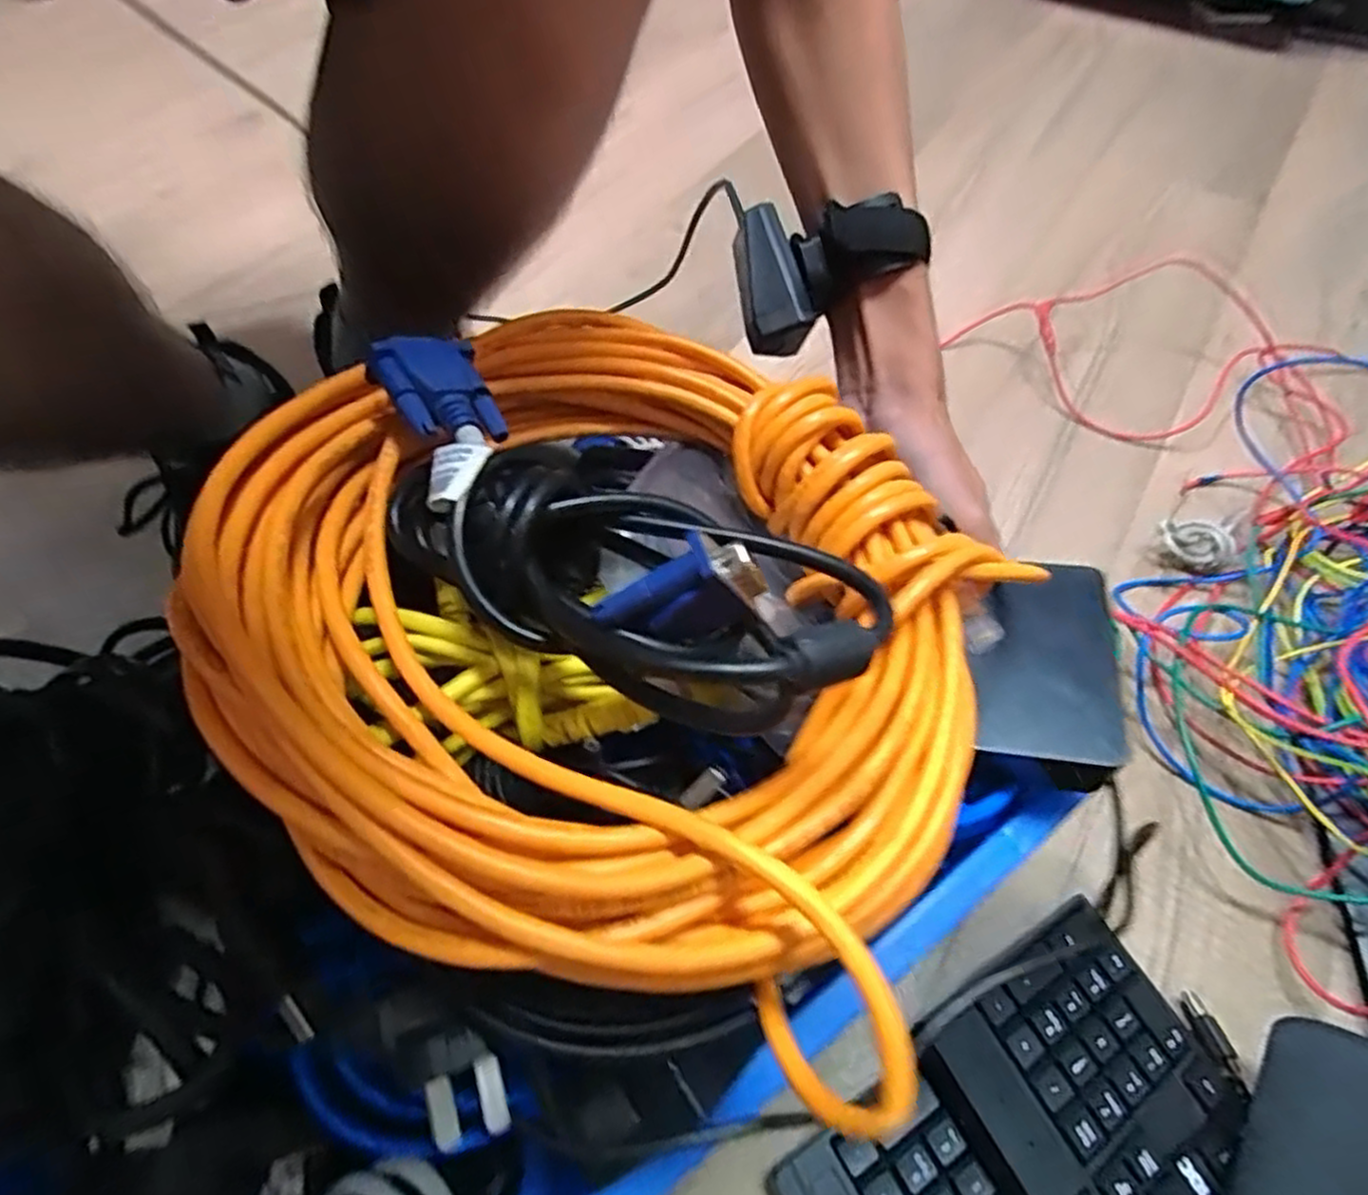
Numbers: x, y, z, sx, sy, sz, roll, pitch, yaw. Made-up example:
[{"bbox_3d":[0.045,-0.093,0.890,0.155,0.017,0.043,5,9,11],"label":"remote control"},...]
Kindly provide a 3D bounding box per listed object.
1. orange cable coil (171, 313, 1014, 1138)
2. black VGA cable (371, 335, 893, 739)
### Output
[{"bbox_3d":[-0.022,-0.003,0.223,0.229,0.055,0.211,22,60,13],"label":"orange cable coil"},{"bbox_3d":[-0.031,-0.021,0.200,0.175,0.043,0.067,31,62,18],"label":"black VGA cable"}]

